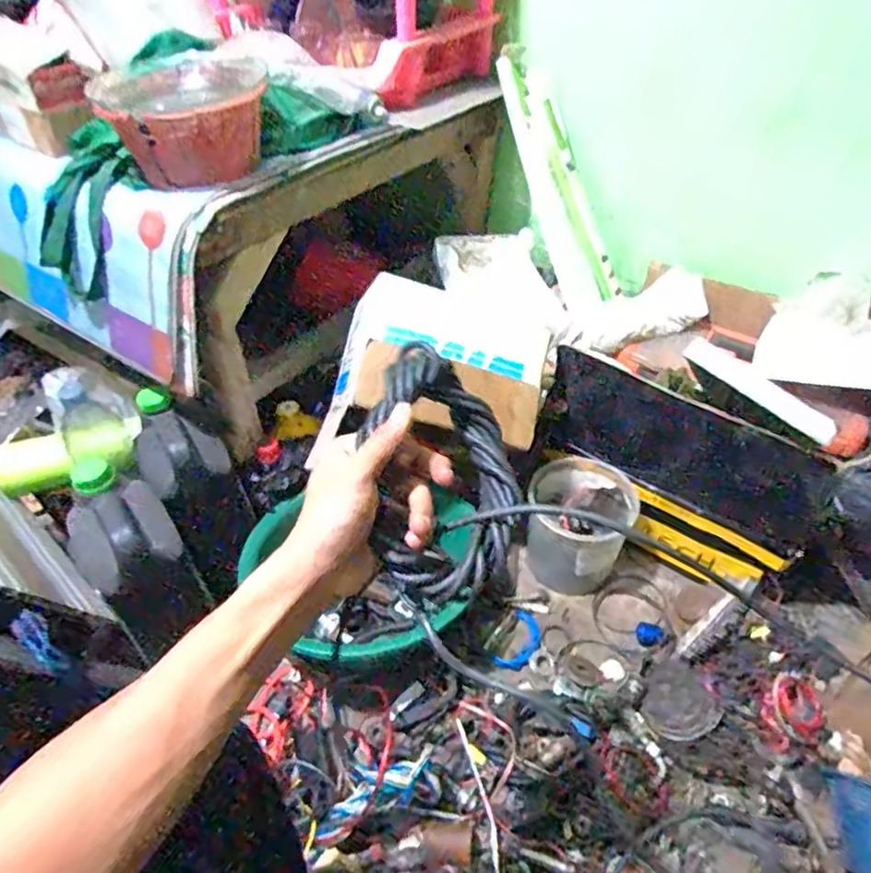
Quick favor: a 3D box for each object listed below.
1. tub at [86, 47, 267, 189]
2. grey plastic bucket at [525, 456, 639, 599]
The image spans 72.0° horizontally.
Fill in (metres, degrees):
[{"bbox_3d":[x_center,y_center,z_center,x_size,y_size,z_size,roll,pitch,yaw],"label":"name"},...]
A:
[{"bbox_3d":[-0.312,-0.397,0.761,0.199,0.111,0.200,-8,43,-8],"label":"tub"},{"bbox_3d":[0.238,0.147,1.016,0.155,0.169,0.166,0,43,0],"label":"grey plastic bucket"}]

